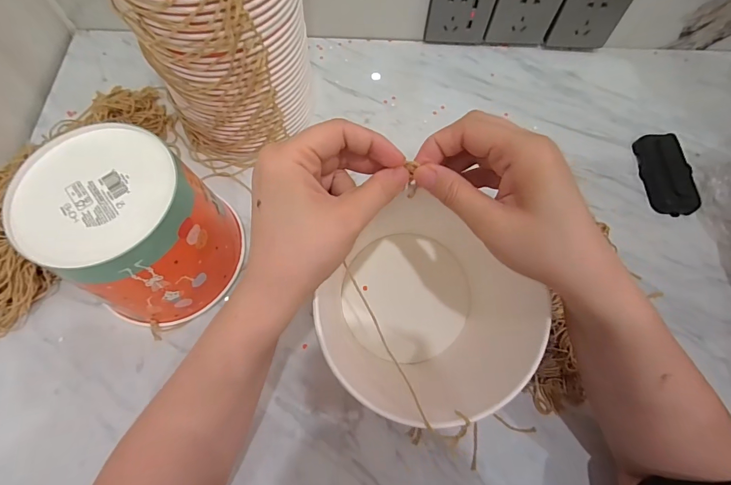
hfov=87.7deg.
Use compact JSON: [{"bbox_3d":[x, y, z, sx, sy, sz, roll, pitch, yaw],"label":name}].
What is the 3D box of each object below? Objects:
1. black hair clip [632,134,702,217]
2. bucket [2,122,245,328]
[{"bbox_3d":[0.376,-0.087,0.473,0.052,0.025,0.108,2,68,-1],"label":"black hair clip"},{"bbox_3d":[-0.209,-0.004,0.358,0.157,0.138,0.139,39,72,13],"label":"bucket"}]

